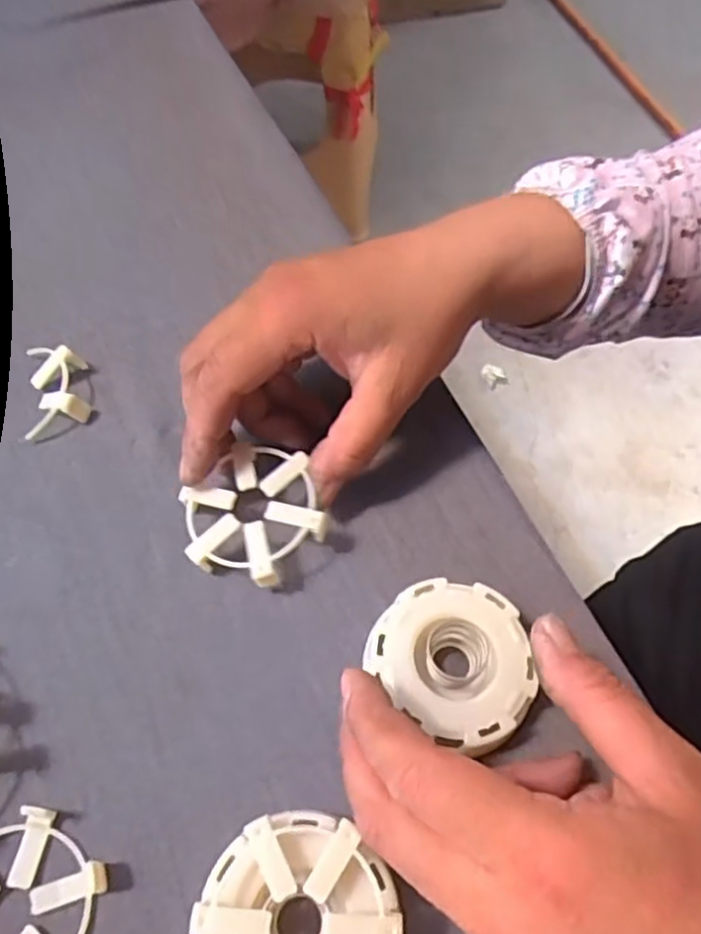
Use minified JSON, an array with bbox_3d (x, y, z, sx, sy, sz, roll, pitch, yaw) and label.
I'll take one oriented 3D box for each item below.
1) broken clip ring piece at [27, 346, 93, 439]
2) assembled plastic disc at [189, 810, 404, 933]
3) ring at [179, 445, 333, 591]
[{"bbox_3d":[-0.142,-0.038,0.343,0.029,0.015,0.046,-3,62,-8],"label":"broken clip ring piece"},{"bbox_3d":[-0.017,0.147,0.227,0.061,0.025,0.062,3,61,-5],"label":"assembled plastic disc"},{"bbox_3d":[-0.041,0.019,0.300,0.058,0.010,0.060,0,58,1],"label":"ring"}]

